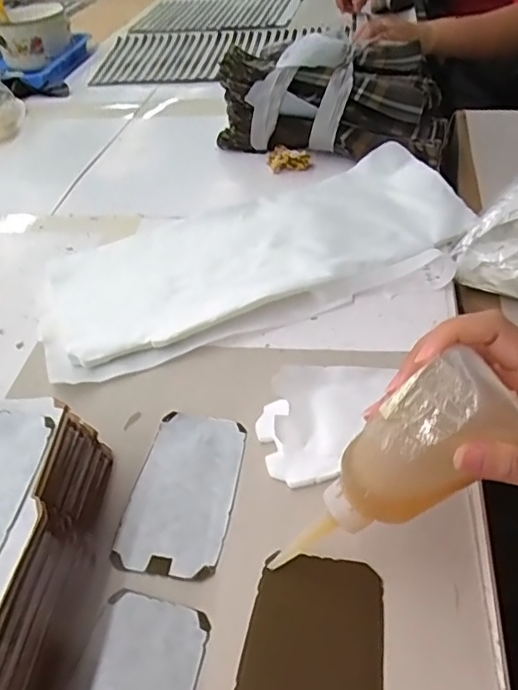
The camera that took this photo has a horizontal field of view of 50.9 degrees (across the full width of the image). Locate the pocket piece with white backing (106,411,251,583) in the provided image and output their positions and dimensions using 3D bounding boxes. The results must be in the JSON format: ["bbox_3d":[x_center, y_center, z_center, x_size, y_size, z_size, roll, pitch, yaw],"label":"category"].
[{"bbox_3d":[-0.052,0.100,0.380,0.070,0.005,0.119,5,47,12],"label":"pocket piece with white backing"}]

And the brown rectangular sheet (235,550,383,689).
[{"bbox_3d":[0.028,0.175,0.295,0.075,0.004,0.119,4,47,11],"label":"brown rectangular sheet"}]

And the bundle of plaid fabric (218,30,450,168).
[{"bbox_3d":[0.099,-0.322,0.710,0.311,0.102,0.169,18,49,23],"label":"bundle of plaid fabric"}]

